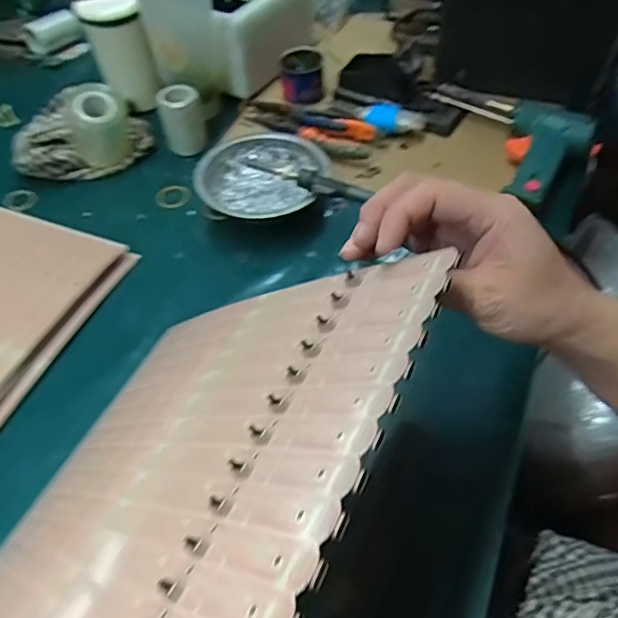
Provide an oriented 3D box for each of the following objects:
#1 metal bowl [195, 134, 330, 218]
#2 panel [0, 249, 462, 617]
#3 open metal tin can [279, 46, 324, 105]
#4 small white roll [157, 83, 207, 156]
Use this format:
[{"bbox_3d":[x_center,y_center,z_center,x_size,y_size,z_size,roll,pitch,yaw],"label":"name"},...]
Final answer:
[{"bbox_3d":[-0.046,-0.125,0.564,0.117,0.044,0.115,-1,51,1],"label":"metal bowl"},{"bbox_3d":[-0.072,0.074,0.300,0.272,0.009,0.237,-13,36,46],"label":"panel"},{"bbox_3d":[-0.009,-0.276,0.661,0.052,0.038,0.051,-4,51,-2],"label":"open metal tin can"},{"bbox_3d":[-0.136,-0.203,0.604,0.044,0.069,0.034,-10,51,-7],"label":"small white roll"}]

